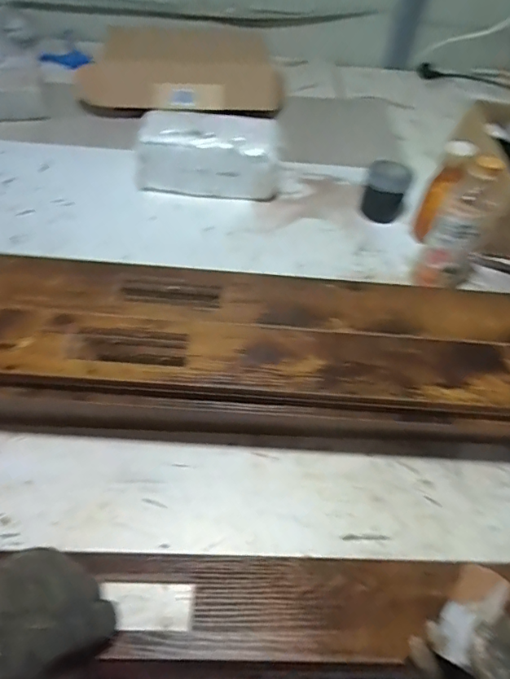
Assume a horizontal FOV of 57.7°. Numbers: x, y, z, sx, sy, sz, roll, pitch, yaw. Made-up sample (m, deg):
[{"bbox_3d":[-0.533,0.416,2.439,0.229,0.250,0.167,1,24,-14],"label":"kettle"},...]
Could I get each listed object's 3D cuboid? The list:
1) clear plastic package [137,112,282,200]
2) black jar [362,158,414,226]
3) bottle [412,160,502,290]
[{"bbox_3d":[-0.075,-0.316,0.810,0.242,0.114,0.104,3,51,-2],"label":"clear plastic package"},{"bbox_3d":[0.229,-0.262,0.822,0.077,0.081,0.070,16,51,8],"label":"black jar"},{"bbox_3d":[0.289,-0.150,0.656,0.074,0.200,0.061,20,52,11],"label":"bottle"}]

